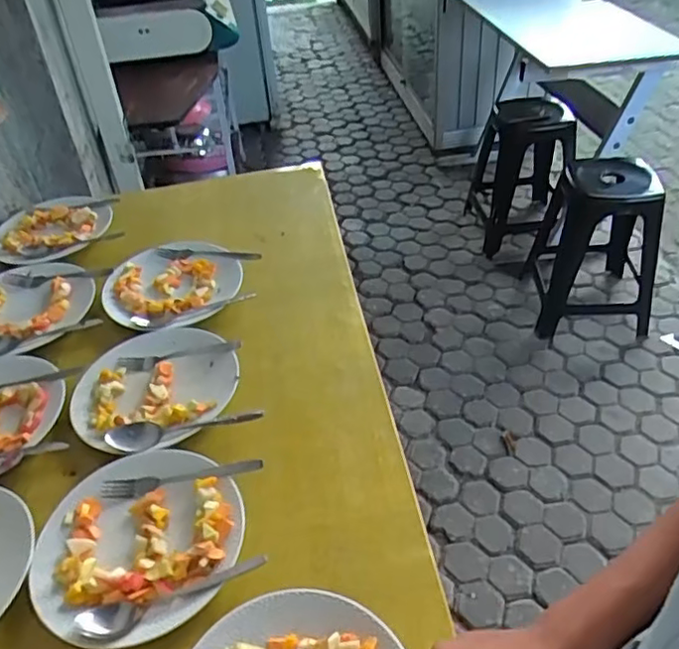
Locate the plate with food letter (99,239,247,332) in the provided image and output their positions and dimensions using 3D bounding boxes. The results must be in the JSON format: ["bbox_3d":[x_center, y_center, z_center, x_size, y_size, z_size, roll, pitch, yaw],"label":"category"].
[{"bbox_3d":[-0.246,-0.064,0.915,0.193,0.024,0.192,-1,41,1],"label":"plate with food letter"}]

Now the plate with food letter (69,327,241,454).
[{"bbox_3d":[-0.226,0.073,0.759,0.197,0.028,0.201,-1,41,1],"label":"plate with food letter"}]

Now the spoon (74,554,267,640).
[{"bbox_3d":[-0.147,0.240,0.546,0.164,0.016,0.039,-11,42,-10],"label":"spoon"}]

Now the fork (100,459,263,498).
[{"bbox_3d":[-0.167,0.164,0.652,0.169,0.024,0.019,-5,42,-4],"label":"fork"}]

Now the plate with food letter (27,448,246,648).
[{"bbox_3d":[-0.197,0.209,0.602,0.198,0.033,0.192,-1,41,1],"label":"plate with food letter"}]

